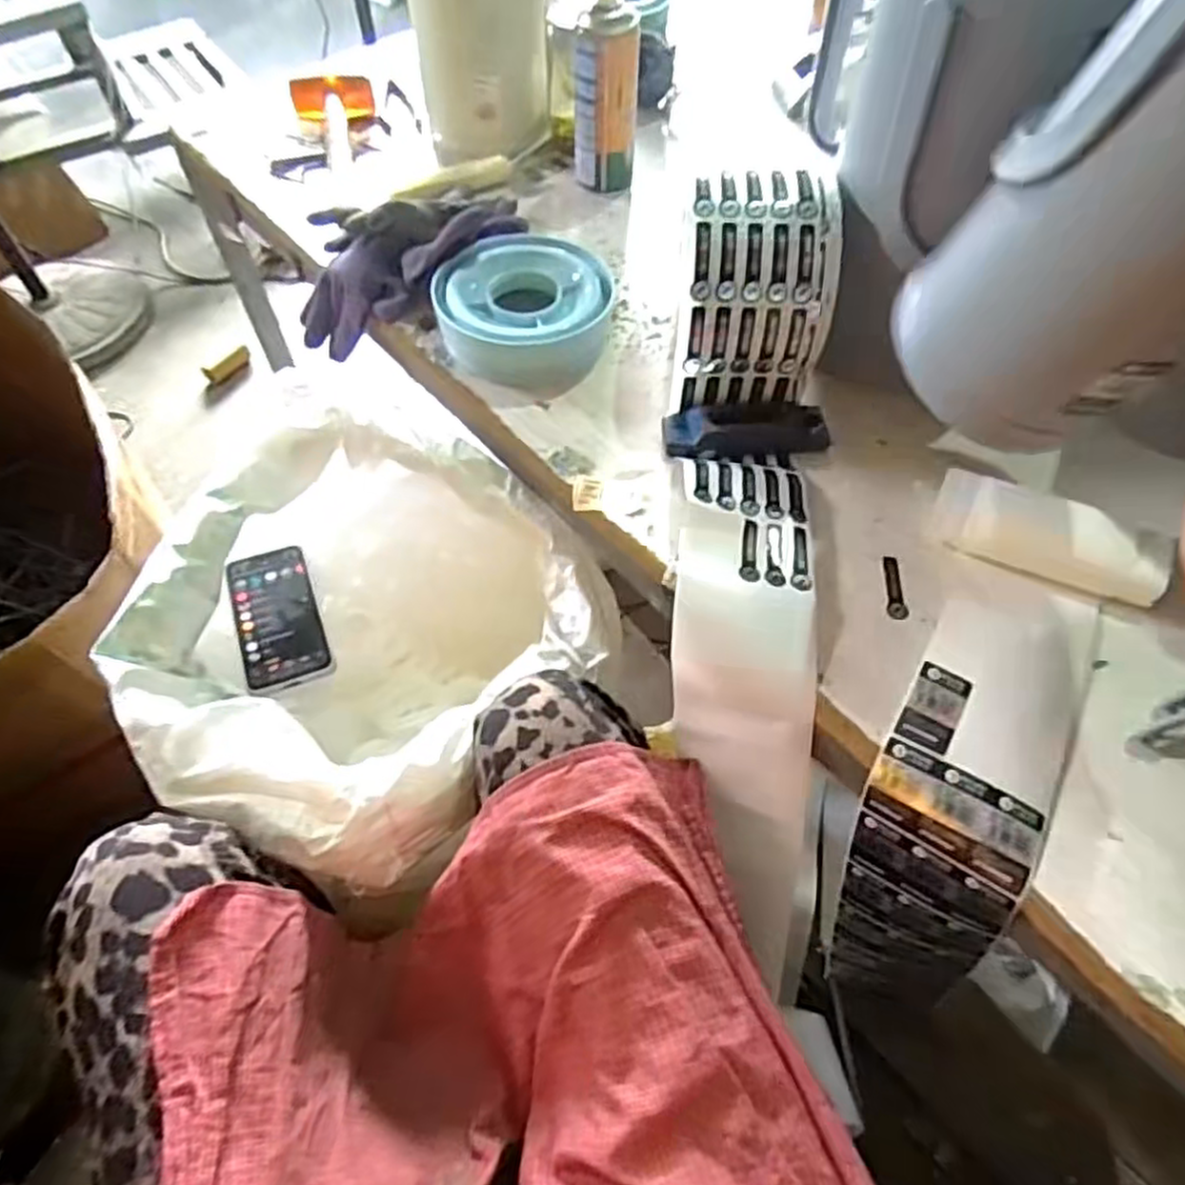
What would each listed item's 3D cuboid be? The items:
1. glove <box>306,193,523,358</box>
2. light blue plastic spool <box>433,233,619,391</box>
[{"bbox_3d":[-0.168,-0.327,0.736,0.136,0.100,0.227,31,62,18],"label":"glove"},{"bbox_3d":[-0.062,-0.257,0.676,0.143,0.055,0.136,0,57,0],"label":"light blue plastic spool"}]

